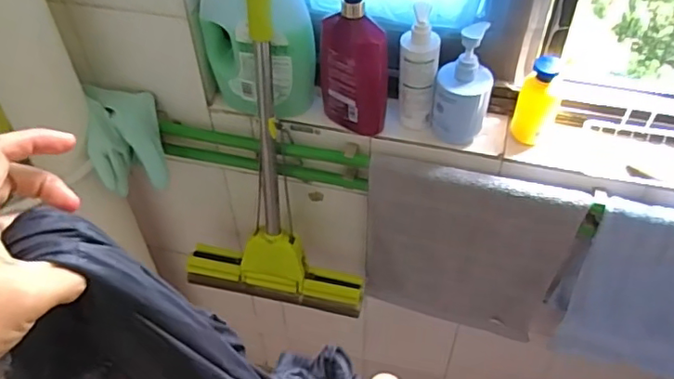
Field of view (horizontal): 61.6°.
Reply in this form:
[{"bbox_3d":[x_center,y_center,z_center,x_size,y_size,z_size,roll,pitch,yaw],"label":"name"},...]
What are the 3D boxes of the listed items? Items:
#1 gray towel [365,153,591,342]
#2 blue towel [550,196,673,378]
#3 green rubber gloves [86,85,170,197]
[{"bbox_3d":[0.204,0.114,0.961,0.322,0.373,0.032,12,47,13],"label":"gray towel"},{"bbox_3d":[0.537,0.192,0.907,0.348,0.404,0.036,11,47,12],"label":"blue towel"},{"bbox_3d":[-0.329,-0.075,0.881,0.106,0.125,0.116,-15,47,-13],"label":"green rubber gloves"}]

